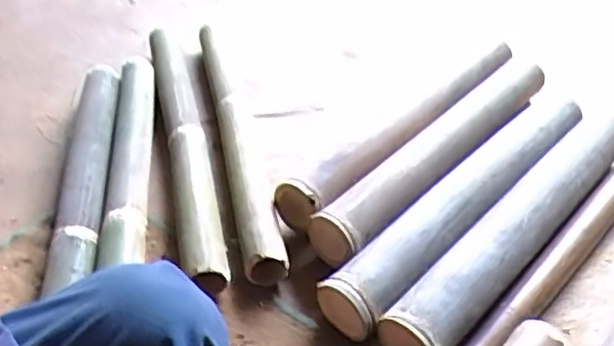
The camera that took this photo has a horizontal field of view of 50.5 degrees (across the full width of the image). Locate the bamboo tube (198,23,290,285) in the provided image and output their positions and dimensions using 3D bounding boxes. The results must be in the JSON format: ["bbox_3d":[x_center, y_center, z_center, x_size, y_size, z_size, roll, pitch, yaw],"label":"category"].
[{"bbox_3d":[-0.114,-0.052,1.030,0.054,0.070,0.559,-9,41,-10],"label":"bamboo tube"}]

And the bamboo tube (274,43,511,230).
[{"bbox_3d":[0.190,-0.082,1.050,0.594,0.074,0.079,-31,49,-31],"label":"bamboo tube"}]

